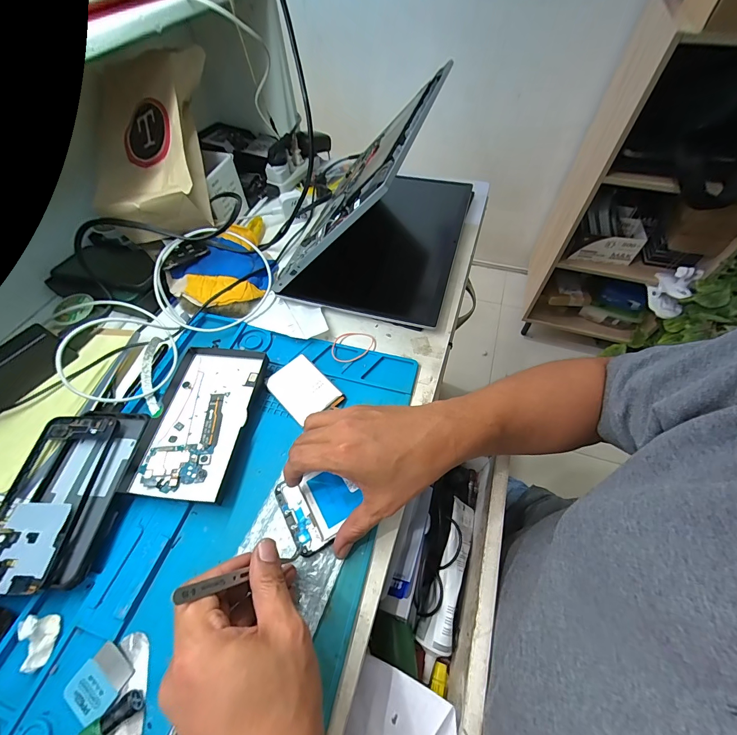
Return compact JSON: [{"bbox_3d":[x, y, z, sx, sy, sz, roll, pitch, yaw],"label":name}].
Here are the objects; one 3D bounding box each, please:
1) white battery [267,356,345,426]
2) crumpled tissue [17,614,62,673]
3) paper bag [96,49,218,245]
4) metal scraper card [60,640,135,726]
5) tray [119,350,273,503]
[{"bbox_3d":[-0.078,0.025,0.403,0.061,0.007,0.085,-39,63,-22],"label":"white battery"},{"bbox_3d":[-0.269,0.222,0.273,0.020,0.015,0.038,-21,58,-12],"label":"crumpled tissue"},{"bbox_3d":[-0.303,-0.326,0.486,0.151,0.081,0.263,1,88,-2],"label":"paper bag"},{"bbox_3d":[-0.211,0.245,0.262,0.040,0.004,0.040,22,56,19],"label":"metal scraper card"},{"bbox_3d":[-0.189,0.055,0.380,0.107,0.016,0.177,4,57,4],"label":"tray"}]

